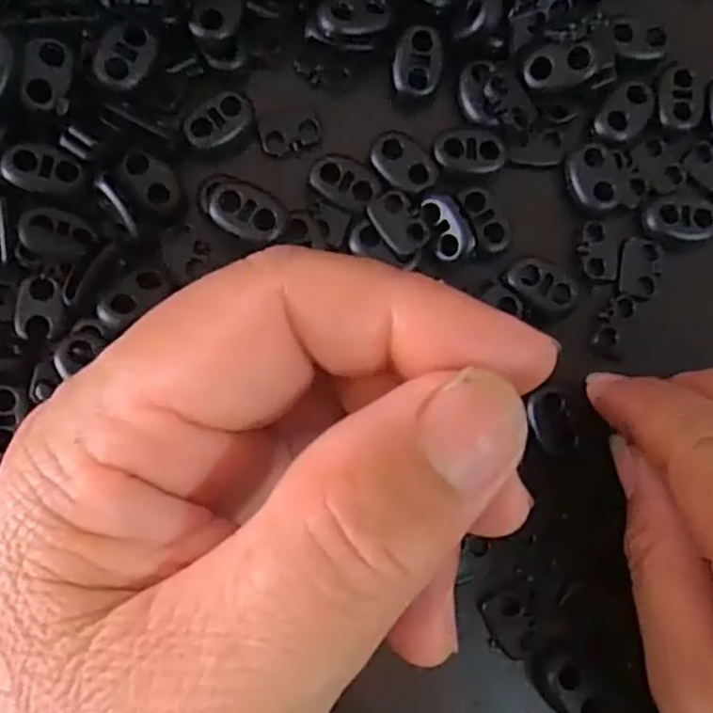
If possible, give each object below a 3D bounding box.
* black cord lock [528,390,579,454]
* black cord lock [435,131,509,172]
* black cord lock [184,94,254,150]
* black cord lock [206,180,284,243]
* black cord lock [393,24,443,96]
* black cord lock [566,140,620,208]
[{"bbox_3d":[0.054,0.018,0.194,0.011,0.004,0.018,-23,89,-6],"label":"black cord lock"},{"bbox_3d":[0.033,-0.059,0.200,0.020,0.004,0.011,5,84,-5],"label":"black cord lock"},{"bbox_3d":[-0.038,-0.065,0.197,0.019,0.006,0.012,-42,89,-8],"label":"black cord lock"},{"bbox_3d":[-0.030,-0.038,0.189,0.021,0.008,0.013,21,83,-3],"label":"black cord lock"},{"bbox_3d":[0.018,-0.084,0.201,0.014,0.006,0.017,5,84,-5],"label":"black cord lock"},{"bbox_3d":[0.069,-0.052,0.203,0.014,0.004,0.018,-17,86,-7],"label":"black cord lock"}]

